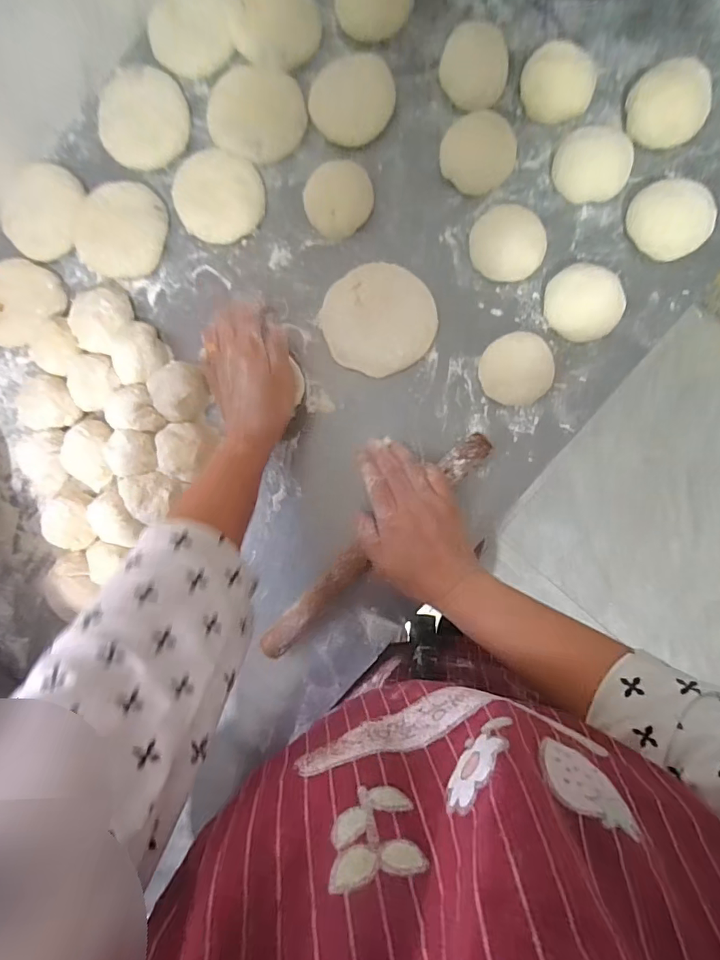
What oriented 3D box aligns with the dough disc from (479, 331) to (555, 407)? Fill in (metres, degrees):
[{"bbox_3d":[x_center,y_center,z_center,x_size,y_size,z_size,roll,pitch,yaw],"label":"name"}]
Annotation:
[{"bbox_3d":[0.148,-0.104,0.443,0.064,0.027,0.065,0,91,5],"label":"dough disc"}]

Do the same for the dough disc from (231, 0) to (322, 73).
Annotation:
[{"bbox_3d":[-0.084,-0.444,0.455,0.086,0.017,0.074,16,93,5],"label":"dough disc"}]

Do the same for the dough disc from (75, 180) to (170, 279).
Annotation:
[{"bbox_3d":[-0.238,-0.251,0.468,0.077,0.031,0.094,32,94,4],"label":"dough disc"}]

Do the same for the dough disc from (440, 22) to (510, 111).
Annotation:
[{"bbox_3d":[0.108,-0.389,0.440,0.061,0.023,0.061,0,91,5],"label":"dough disc"}]

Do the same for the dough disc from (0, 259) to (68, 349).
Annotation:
[{"bbox_3d":[-0.355,-0.183,0.483,0.091,0.017,0.088,0,91,5],"label":"dough disc"}]

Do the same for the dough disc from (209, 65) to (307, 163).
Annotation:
[{"bbox_3d":[-0.103,-0.363,0.463,0.096,0.011,0.088,21,93,4],"label":"dough disc"}]

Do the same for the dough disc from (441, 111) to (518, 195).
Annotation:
[{"bbox_3d":[0.111,-0.305,0.439,0.067,0.026,0.060,-1,91,5],"label":"dough disc"}]

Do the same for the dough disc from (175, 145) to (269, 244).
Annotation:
[{"bbox_3d":[-0.144,-0.283,0.464,0.093,0.020,0.086,0,91,5],"label":"dough disc"}]

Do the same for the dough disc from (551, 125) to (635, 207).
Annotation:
[{"bbox_3d":[0.214,-0.291,0.430,0.064,0.026,0.063,0,91,5],"label":"dough disc"}]

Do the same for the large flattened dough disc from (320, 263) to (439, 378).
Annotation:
[{"bbox_3d":[0.018,-0.157,0.458,0.105,0.008,0.105,0,91,5],"label":"large flattened dough disc"}]

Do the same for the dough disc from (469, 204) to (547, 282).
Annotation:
[{"bbox_3d":[0.137,-0.219,0.437,0.065,0.031,0.060,0,91,5],"label":"dough disc"}]

